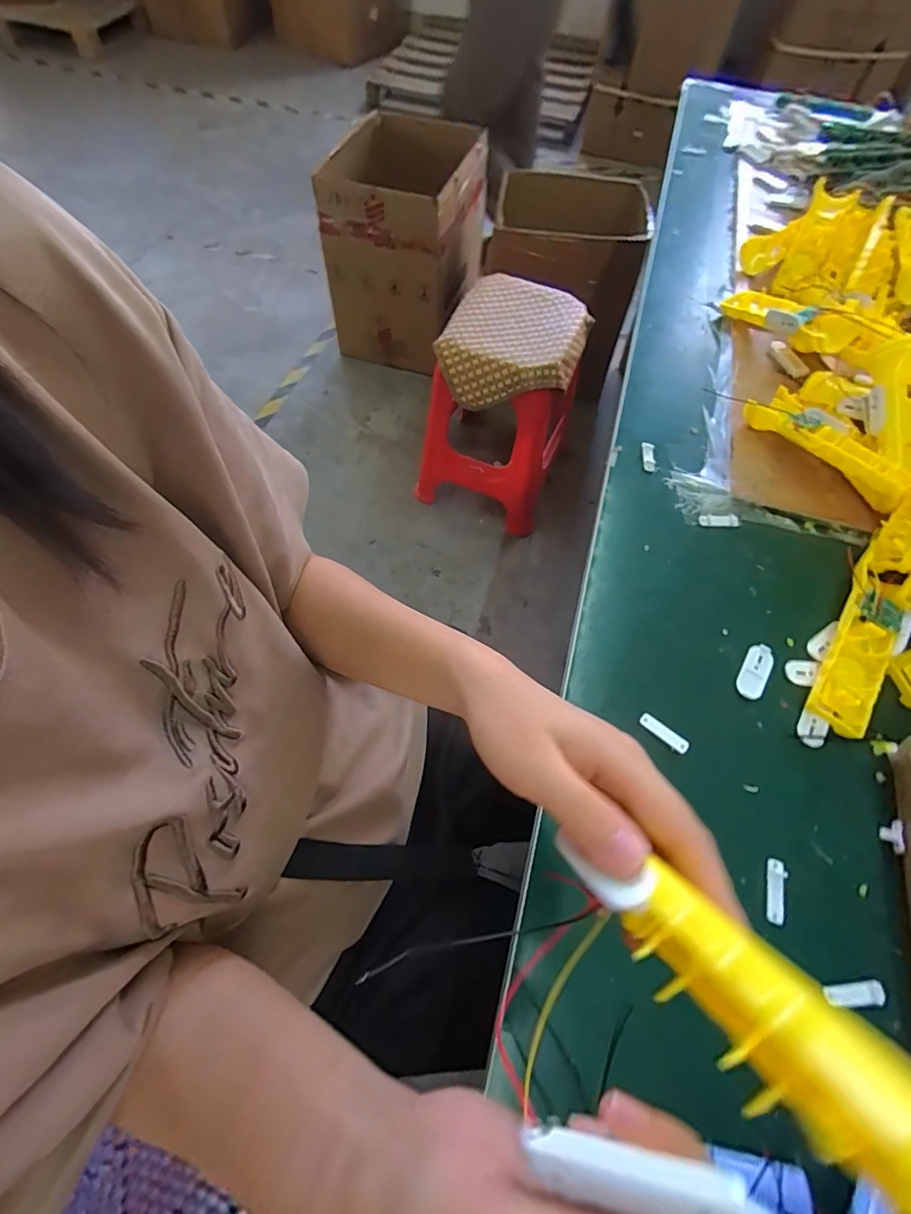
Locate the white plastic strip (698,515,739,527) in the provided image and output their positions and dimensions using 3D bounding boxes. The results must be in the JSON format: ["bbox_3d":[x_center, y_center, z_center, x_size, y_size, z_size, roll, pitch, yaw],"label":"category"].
[{"bbox_3d":[0.254,-0.083,0.484,0.037,0.006,0.010,4,62,-1],"label":"white plastic strip"}]

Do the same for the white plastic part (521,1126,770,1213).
[{"bbox_3d":[0.042,0.129,0.111,0.056,0.007,0.017,-9,56,32],"label":"white plastic part"}]

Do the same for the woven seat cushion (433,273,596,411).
[{"bbox_3d":[0.131,-0.579,1.111,0.289,0.086,0.352,20,63,8],"label":"woven seat cushion"}]

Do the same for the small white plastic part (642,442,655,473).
[{"bbox_3d":[0.200,-0.156,0.520,0.011,0.008,0.036,6,62,0],"label":"small white plastic part"}]

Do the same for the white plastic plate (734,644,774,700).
[{"bbox_3d":[0.247,0.053,0.413,0.022,0.004,0.052,30,65,13],"label":"white plastic plate"}]

